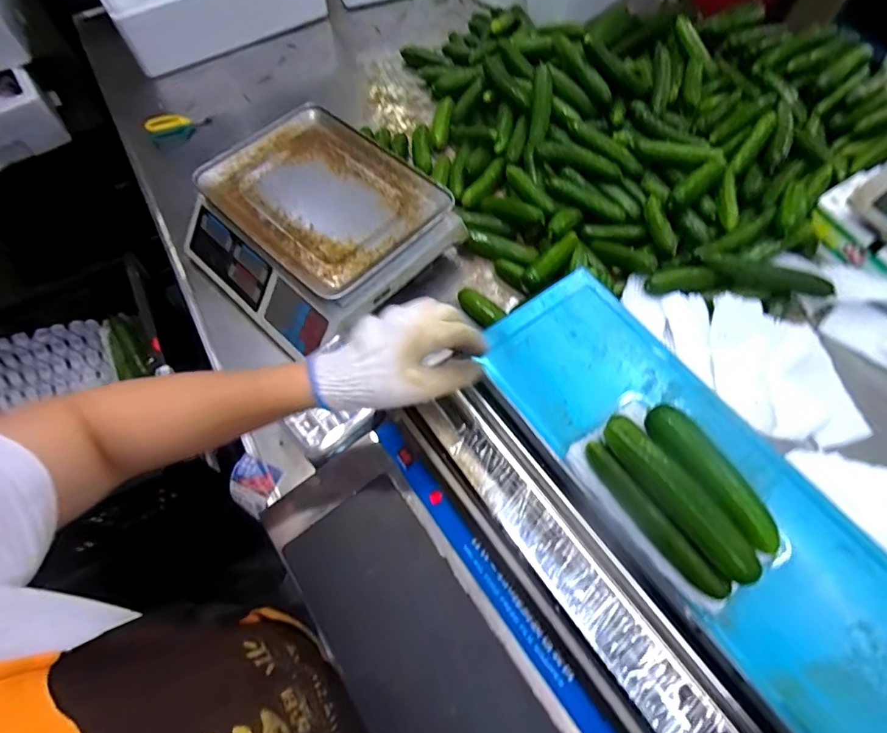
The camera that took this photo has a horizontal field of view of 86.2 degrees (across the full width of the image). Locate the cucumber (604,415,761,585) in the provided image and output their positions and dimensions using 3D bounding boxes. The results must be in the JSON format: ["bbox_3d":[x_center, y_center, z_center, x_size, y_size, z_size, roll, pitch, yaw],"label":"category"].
[{"bbox_3d":[0.181,0.098,0.365,0.029,0.026,0.142,-35,68,-16],"label":"cucumber"}]

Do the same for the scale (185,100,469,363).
[{"bbox_3d":[-0.193,-0.201,0.708,0.327,0.112,0.295,41,70,19],"label":"scale"}]

